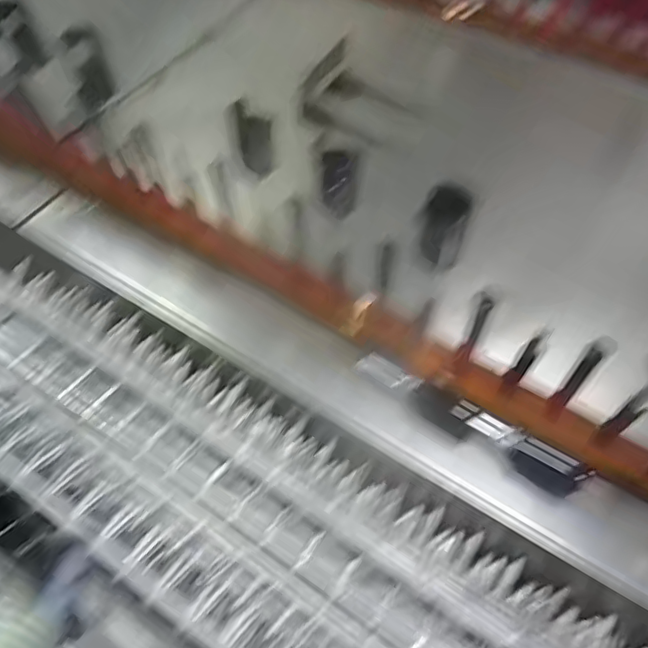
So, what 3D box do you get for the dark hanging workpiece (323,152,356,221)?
[{"bbox_3d":[0.014,-0.127,0.521,0.030,0.063,0.019,0,56,2],"label":"dark hanging workpiece"}]

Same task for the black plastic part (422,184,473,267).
[{"bbox_3d":[0.100,-0.078,0.466,0.034,0.071,0.013,7,36,6],"label":"black plastic part"}]

